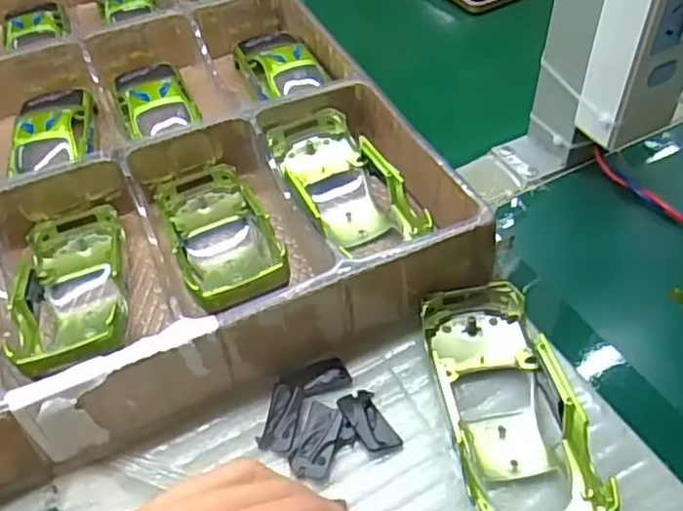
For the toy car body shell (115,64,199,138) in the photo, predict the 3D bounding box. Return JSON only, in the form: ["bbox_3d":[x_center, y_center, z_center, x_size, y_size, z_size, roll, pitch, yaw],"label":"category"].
[{"bbox_3d":[-0.132,-0.113,0.453,0.044,0.019,0.089,-19,49,-13],"label":"toy car body shell"}]

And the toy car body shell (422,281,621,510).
[{"bbox_3d":[0.076,0.067,0.294,0.053,0.033,0.133,-8,48,-4],"label":"toy car body shell"}]

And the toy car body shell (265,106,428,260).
[{"bbox_3d":[-0.002,-0.041,0.390,0.057,0.033,0.119,-23,52,-15],"label":"toy car body shell"}]

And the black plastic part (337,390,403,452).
[{"bbox_3d":[0.013,0.077,0.307,0.018,0.005,0.033,-22,50,-16],"label":"black plastic part"}]

